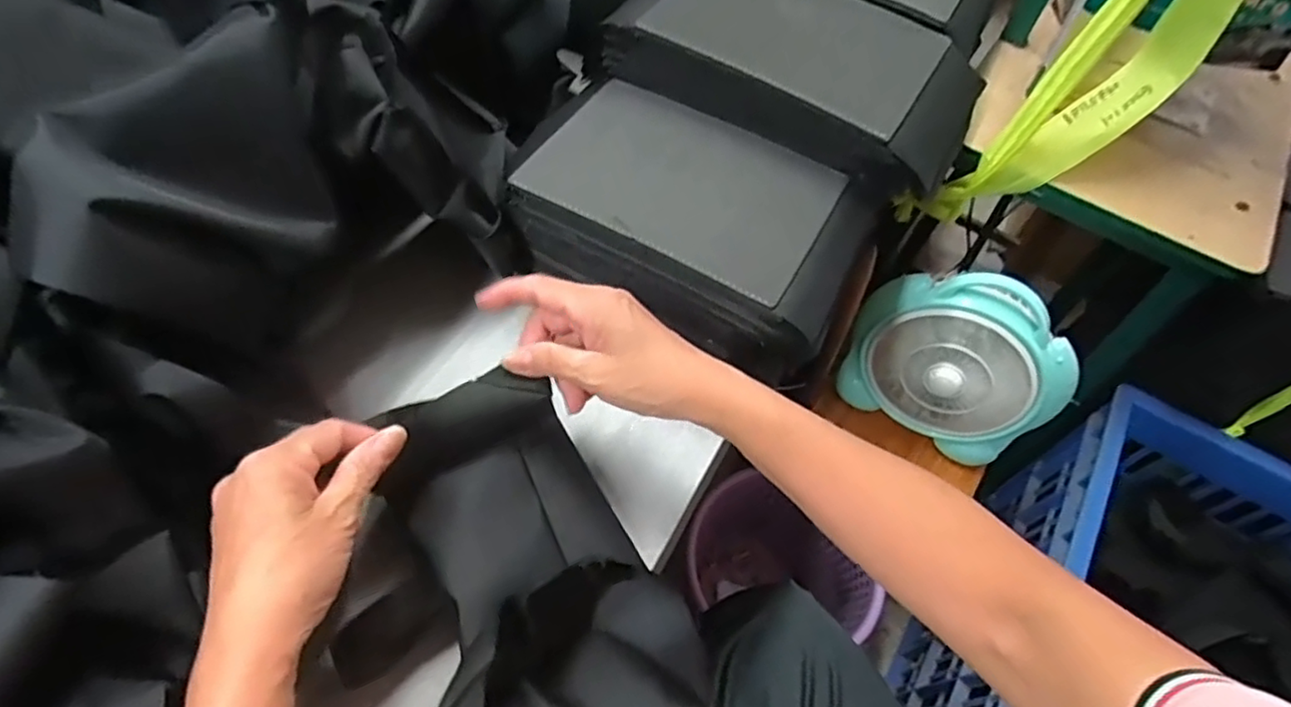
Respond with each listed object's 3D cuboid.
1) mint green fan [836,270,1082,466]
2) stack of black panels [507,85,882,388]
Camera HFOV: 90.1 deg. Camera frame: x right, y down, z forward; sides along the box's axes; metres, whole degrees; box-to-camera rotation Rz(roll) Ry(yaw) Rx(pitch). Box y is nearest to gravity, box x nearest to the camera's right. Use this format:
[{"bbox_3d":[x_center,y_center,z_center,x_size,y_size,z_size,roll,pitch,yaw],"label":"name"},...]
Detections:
[{"bbox_3d":[0.374,0.010,0.780,0.236,0.253,0.079,31,48,14],"label":"mint green fan"},{"bbox_3d":[0.042,-0.111,0.516,0.261,0.106,0.159,30,59,14],"label":"stack of black panels"}]

